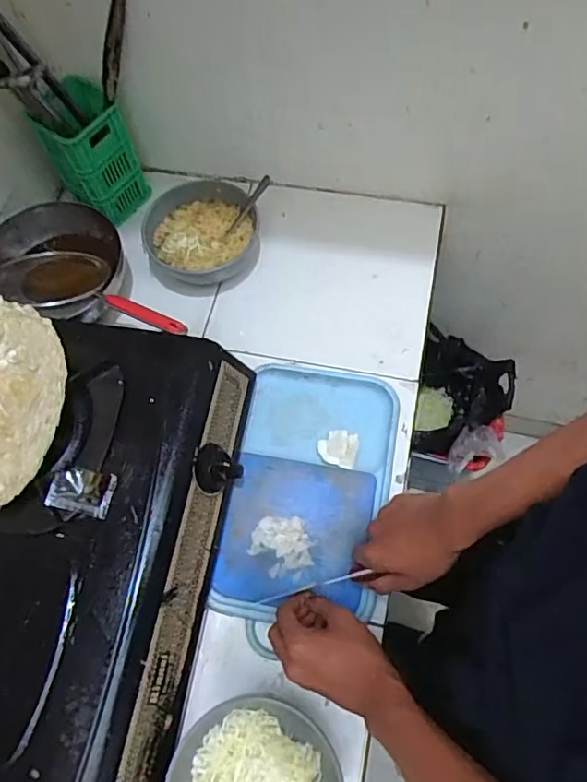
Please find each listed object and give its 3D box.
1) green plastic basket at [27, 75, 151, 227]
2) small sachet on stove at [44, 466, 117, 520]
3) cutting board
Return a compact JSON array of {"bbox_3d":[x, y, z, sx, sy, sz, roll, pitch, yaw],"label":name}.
[{"bbox_3d":[-0.278,-0.328,0.785,0.103,0.154,0.106,-1,65,3],"label":"green plastic basket"},{"bbox_3d":[-0.208,0.097,0.557,0.059,0.005,0.044,22,66,-25],"label":"small sachet on stove"},{"bbox_3d":[0.019,0.112,0.660,0.177,0.024,0.305,8,66,7],"label":"cutting board"}]

